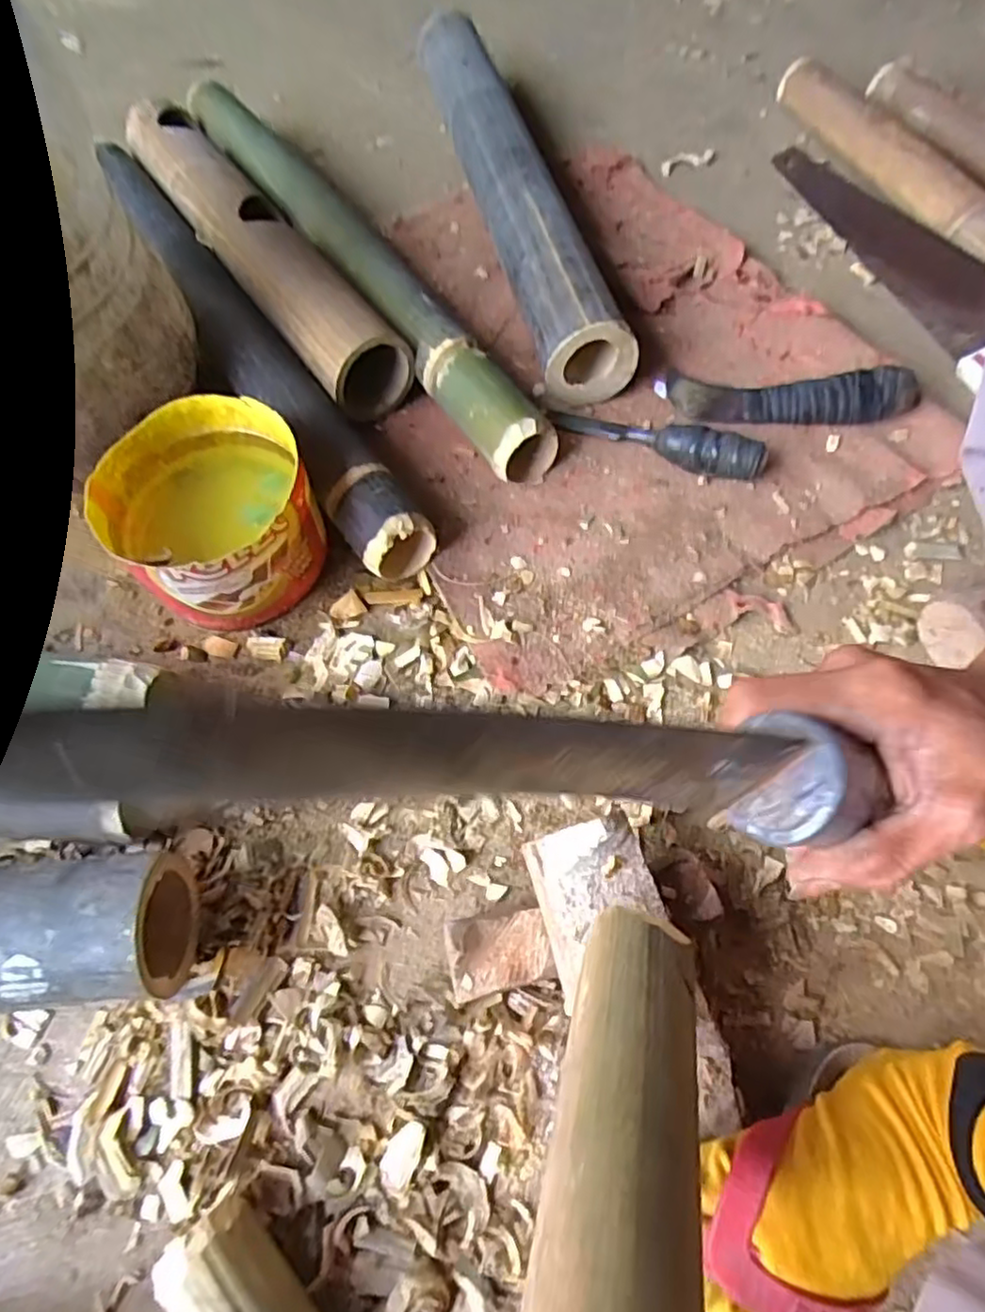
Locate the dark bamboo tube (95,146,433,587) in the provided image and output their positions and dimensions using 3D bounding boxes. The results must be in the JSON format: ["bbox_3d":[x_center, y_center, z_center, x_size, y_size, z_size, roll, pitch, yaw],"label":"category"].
[{"bbox_3d":[-0.250,-0.312,0.643,0.079,0.085,0.639,-35,68,-13],"label":"dark bamboo tube"}]

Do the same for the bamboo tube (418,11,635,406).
[{"bbox_3d":[0.015,-0.516,0.732,0.082,0.085,0.622,-13,65,-4],"label":"bamboo tube"}]

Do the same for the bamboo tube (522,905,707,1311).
[{"bbox_3d":[0.041,0.180,0.227,0.049,0.045,0.246,16,22,10],"label":"bamboo tube"}]

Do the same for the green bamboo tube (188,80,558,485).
[{"bbox_3d":[-0.147,-0.401,0.695,0.059,0.062,0.646,-32,68,-12],"label":"green bamboo tube"}]

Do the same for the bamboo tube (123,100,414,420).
[{"bbox_3d":[-0.242,-0.422,0.690,0.081,0.073,0.493,-33,68,-12],"label":"bamboo tube"}]

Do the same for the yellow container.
[{"bbox_3d":[-0.212,-0.108,0.538,0.146,0.094,0.151,-1,65,2],"label":"yellow container"}]

